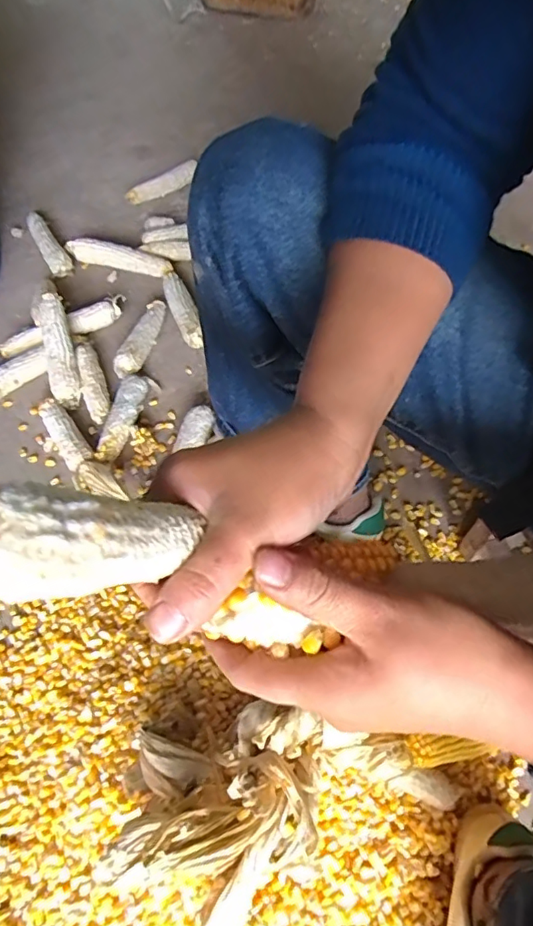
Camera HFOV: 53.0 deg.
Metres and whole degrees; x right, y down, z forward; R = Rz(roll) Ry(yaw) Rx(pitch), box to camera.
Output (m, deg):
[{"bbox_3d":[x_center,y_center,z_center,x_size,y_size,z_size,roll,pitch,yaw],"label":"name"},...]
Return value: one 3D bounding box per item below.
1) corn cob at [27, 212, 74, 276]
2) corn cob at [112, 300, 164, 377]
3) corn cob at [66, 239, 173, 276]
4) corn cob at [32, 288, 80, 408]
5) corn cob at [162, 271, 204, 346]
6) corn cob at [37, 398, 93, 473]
[{"bbox_3d":[-0.397,-0.403,0.955,0.037,0.034,0.203,-28,62,-16],"label":"corn cob"},{"bbox_3d":[-0.191,-0.195,0.828,0.032,0.041,0.157,12,59,8],"label":"corn cob"},{"bbox_3d":[-0.254,-0.359,0.933,0.192,0.035,0.035,13,59,8],"label":"corn cob"},{"bbox_3d":[-0.305,-0.166,0.783,0.047,0.034,0.180,-15,76,-10],"label":"corn cob"},{"bbox_3d":[-0.137,-0.255,0.869,0.037,0.030,0.172,-17,59,-10],"label":"corn cob"},{"bbox_3d":[-0.276,-0.040,0.737,0.038,0.034,0.127,-30,65,-17],"label":"corn cob"}]

